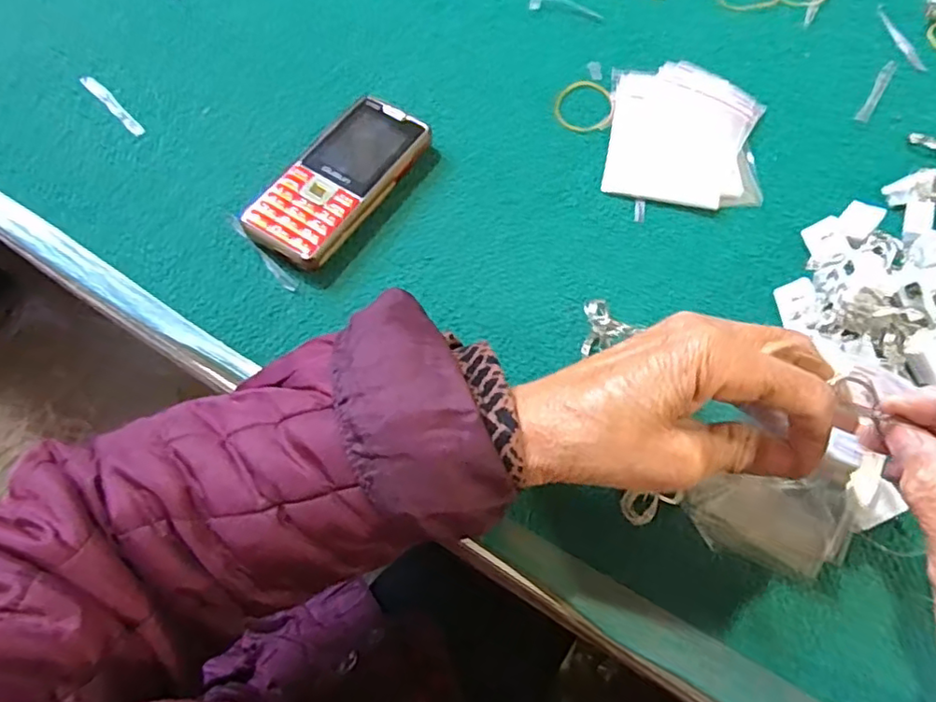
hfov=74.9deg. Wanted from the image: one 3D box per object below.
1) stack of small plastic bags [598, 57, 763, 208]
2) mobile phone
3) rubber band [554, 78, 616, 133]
[{"bbox_3d":[0.145,-0.146,0.410,0.098,0.010,0.114,9,65,4],"label":"stack of small plastic bags"},{"bbox_3d":[-0.079,-0.108,0.386,0.057,0.022,0.128,31,68,13],"label":"mobile phone"},{"bbox_3d":[0.082,-0.172,0.424,0.040,0.004,0.046,11,65,5],"label":"rubber band"}]

